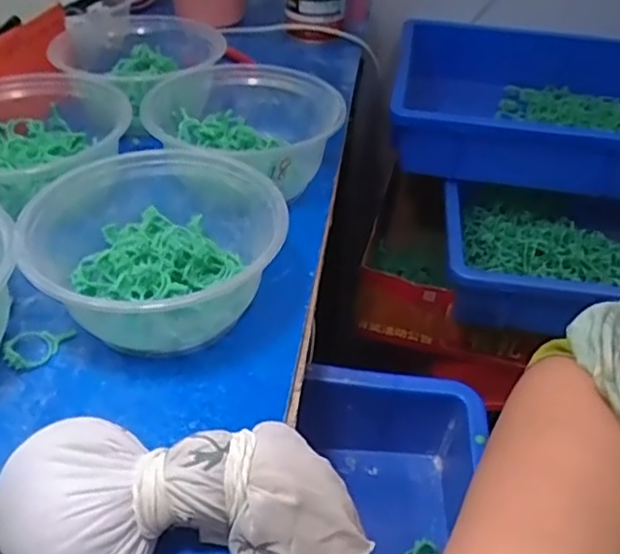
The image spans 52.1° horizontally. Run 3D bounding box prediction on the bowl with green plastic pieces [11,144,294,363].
[{"bbox_3d":[-0.085,-0.014,0.354,0.133,0.057,0.121,-14,44,-19],"label":"bowl with green plastic pieces"}]

